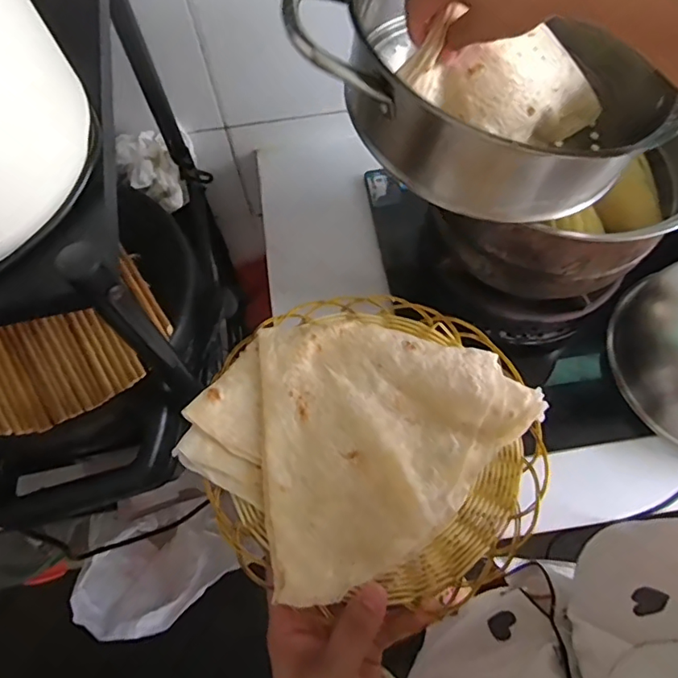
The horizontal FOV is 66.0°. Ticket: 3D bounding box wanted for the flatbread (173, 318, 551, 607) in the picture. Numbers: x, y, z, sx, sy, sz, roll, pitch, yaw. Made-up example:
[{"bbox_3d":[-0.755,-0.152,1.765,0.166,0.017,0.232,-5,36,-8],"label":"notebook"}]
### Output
[{"bbox_3d":[0.014,0.052,0.362,0.206,0.026,0.173,-39,70,-14],"label":"flatbread"}]

